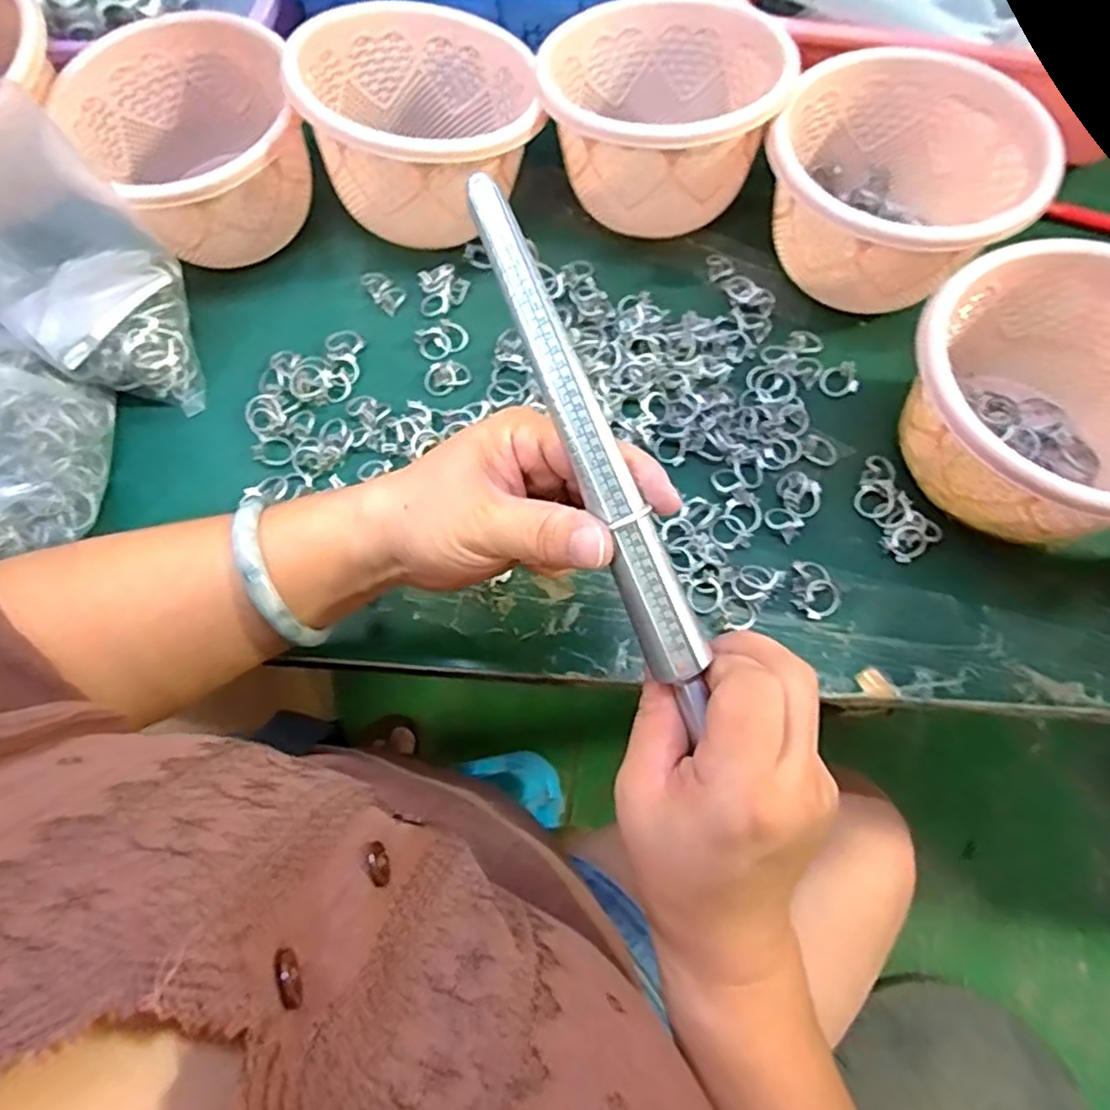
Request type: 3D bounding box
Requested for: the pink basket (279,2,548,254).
[{"bbox_3d":[-0.081,-0.269,0.429,0.138,0.096,0.141,-6,68,-2],"label":"pink basket"}]

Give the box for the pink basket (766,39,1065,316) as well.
[{"bbox_3d":[0.207,-0.224,0.398,0.142,0.075,0.154,0,68,1],"label":"pink basket"}]

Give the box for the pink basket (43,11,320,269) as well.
[{"bbox_3d":[-0.225,-0.253,0.428,0.131,0.078,0.144,-18,69,-7],"label":"pink basket"}]

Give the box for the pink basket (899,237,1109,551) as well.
[{"bbox_3d":[0.248,-0.073,0.337,0.129,0.082,0.139,-35,72,-13],"label":"pink basket"}]

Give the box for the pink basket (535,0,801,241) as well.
[{"bbox_3d":[0.066,-0.281,0.424,0.140,0.080,0.148,14,69,6],"label":"pink basket"}]

